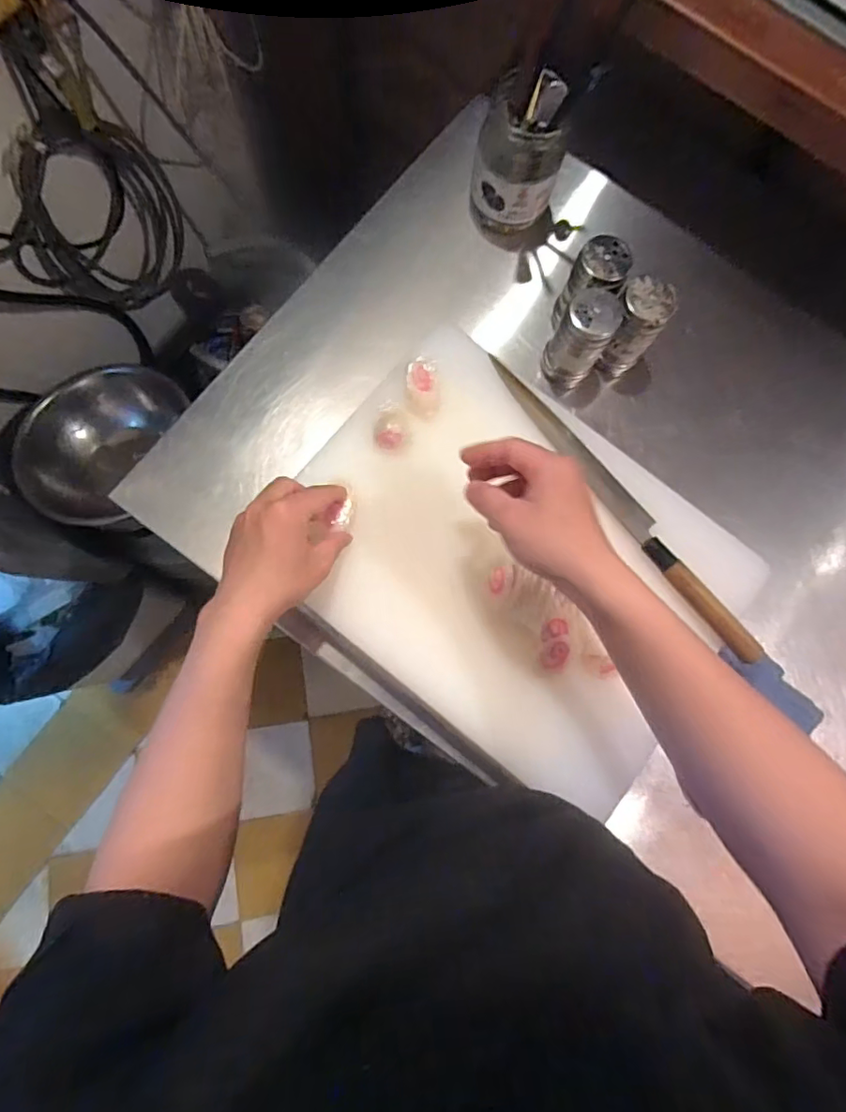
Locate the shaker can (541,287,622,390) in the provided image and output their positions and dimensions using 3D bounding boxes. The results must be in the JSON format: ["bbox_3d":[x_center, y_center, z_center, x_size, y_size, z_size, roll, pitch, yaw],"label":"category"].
[{"bbox_3d":[0.153,-0.210,0.528,0.047,0.095,0.046,0,81,-2],"label":"shaker can"}]

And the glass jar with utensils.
[{"bbox_3d":[0.100,-0.396,0.550,0.090,0.125,0.090,0,81,-2],"label":"glass jar with utensils"}]

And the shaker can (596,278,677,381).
[{"bbox_3d":[0.206,-0.225,0.539,0.043,0.103,0.046,0,81,-2],"label":"shaker can"}]

